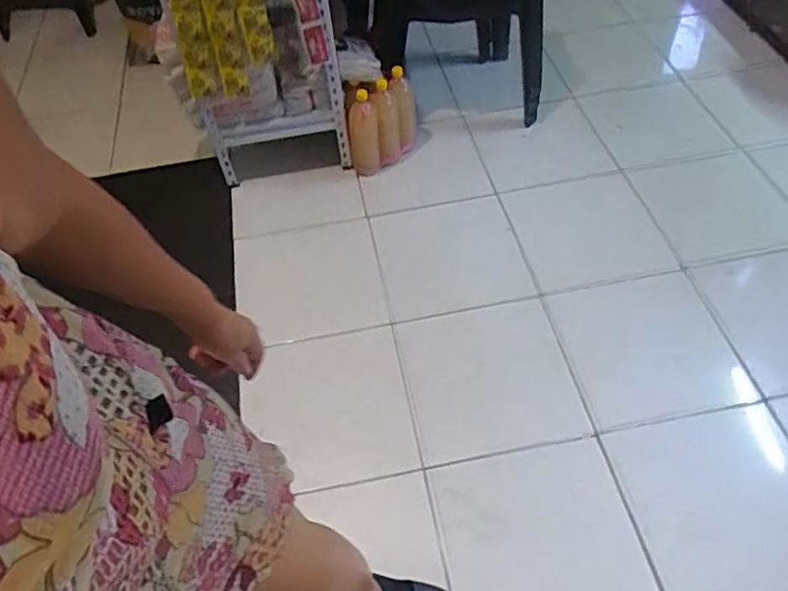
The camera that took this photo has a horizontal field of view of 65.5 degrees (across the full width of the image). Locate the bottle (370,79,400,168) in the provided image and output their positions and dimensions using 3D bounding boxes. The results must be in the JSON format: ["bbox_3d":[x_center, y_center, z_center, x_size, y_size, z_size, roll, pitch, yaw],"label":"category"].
[{"bbox_3d":[-0.022,-0.499,1.811,0.075,0.271,0.062,-2,53,3],"label":"bottle"}]

